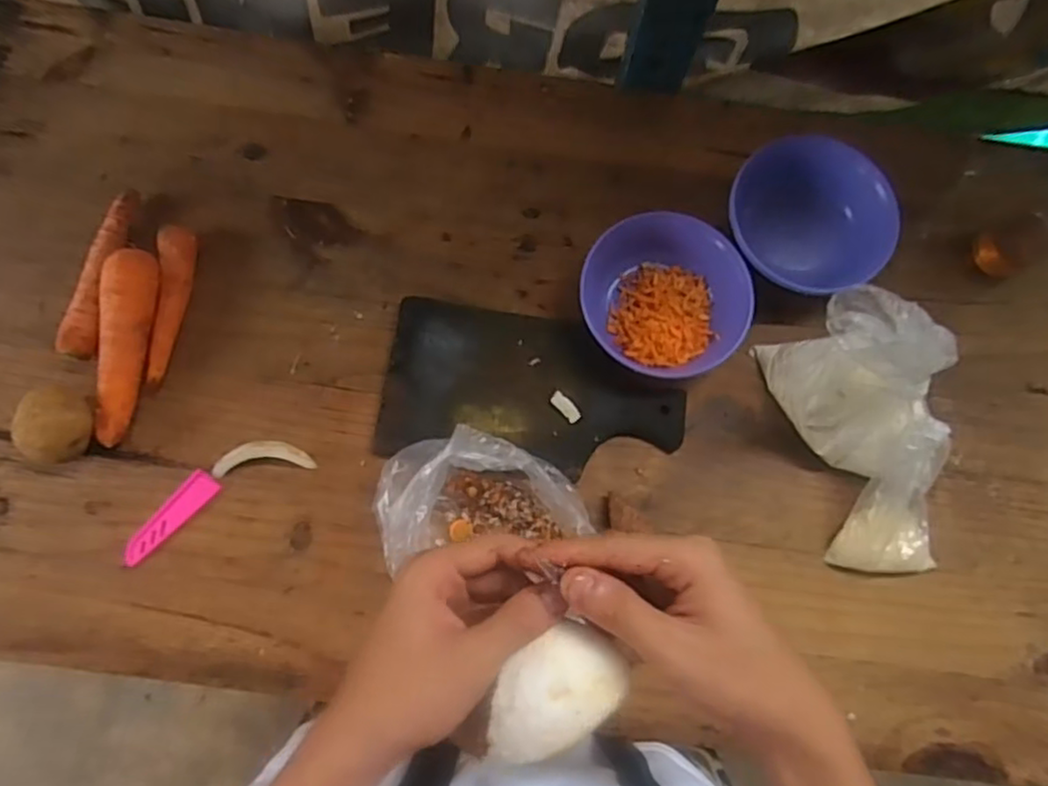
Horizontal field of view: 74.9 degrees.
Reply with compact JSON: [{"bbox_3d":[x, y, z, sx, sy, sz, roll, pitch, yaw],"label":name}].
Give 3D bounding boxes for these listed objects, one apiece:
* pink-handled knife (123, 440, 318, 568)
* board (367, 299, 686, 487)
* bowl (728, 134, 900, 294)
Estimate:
[{"bbox_3d":[-0.258,0.081,0.564,0.162,0.013,0.043,-29,82,-6],"label":"pink-handled knife"},{"bbox_3d":[0.010,-0.004,0.602,0.259,0.017,0.134,7,80,0],"label":"board"},{"bbox_3d":[0.261,-0.163,0.636,0.148,0.056,0.136,0,80,-1],"label":"bowl"}]

